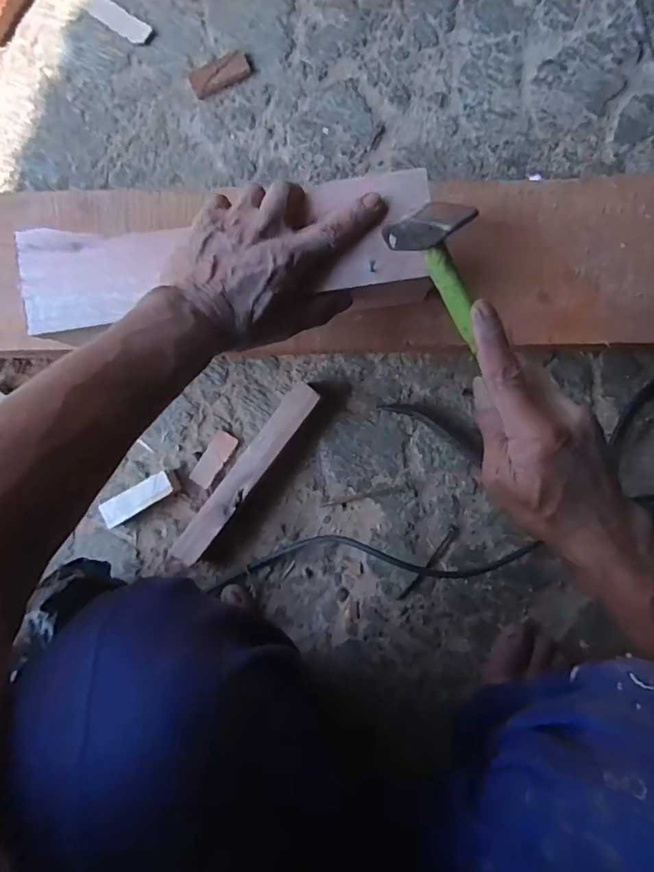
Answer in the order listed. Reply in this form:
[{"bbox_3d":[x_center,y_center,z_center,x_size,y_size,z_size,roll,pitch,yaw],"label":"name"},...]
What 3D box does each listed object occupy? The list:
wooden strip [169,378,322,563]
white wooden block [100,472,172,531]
[{"bbox_3d":[-0.084,0.039,0.543,0.030,0.041,0.219,38,93,1],"label":"wooden strip"},{"bbox_3d":[-0.202,0.068,0.556,0.083,0.031,0.028,-28,90,3],"label":"white wooden block"}]

